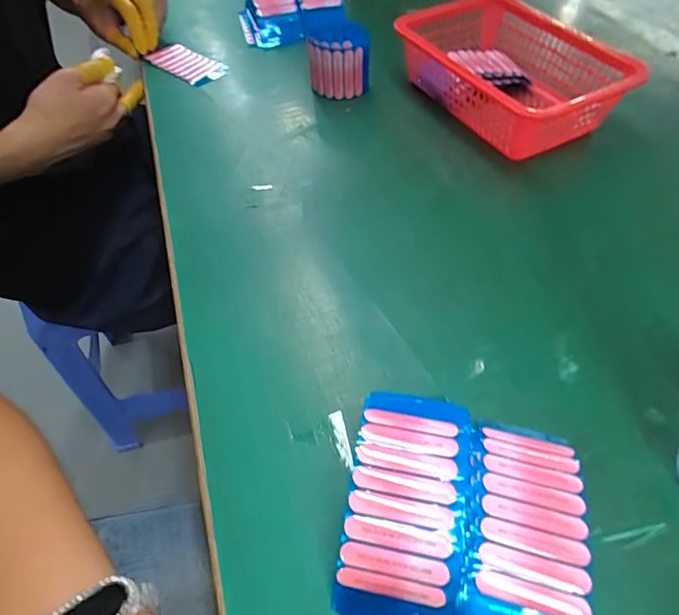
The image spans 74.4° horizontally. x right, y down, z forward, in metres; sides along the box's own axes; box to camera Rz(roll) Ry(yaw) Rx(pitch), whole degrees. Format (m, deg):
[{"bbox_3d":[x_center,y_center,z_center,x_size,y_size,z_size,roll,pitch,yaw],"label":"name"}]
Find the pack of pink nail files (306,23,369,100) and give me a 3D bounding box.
[{"bbox_3d":[-0.001,-0.266,0.490,0.065,0.061,0.038,1,54,2],"label":"pack of pink nail files"}]

